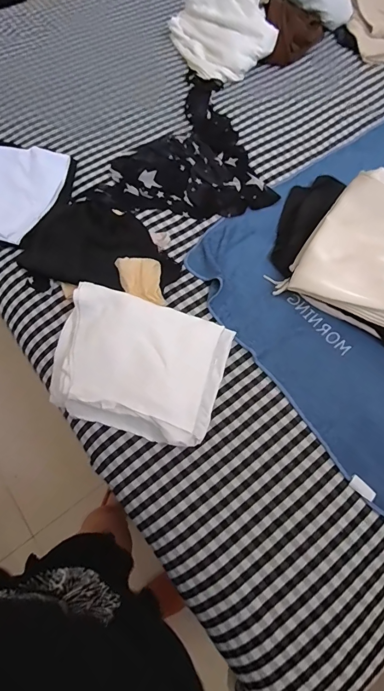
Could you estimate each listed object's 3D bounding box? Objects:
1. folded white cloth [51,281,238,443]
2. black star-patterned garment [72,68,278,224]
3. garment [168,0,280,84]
[{"bbox_3d":[-0.101,0.034,0.647,0.303,0.082,0.220,13,67,8],"label":"folded white cloth"},{"bbox_3d":[-0.008,-0.520,0.911,0.417,0.043,0.496,3,66,4],"label":"black star-patterned garment"},{"bbox_3d":[0.080,-0.898,1.030,0.228,0.121,0.308,-24,67,-9],"label":"garment"}]

